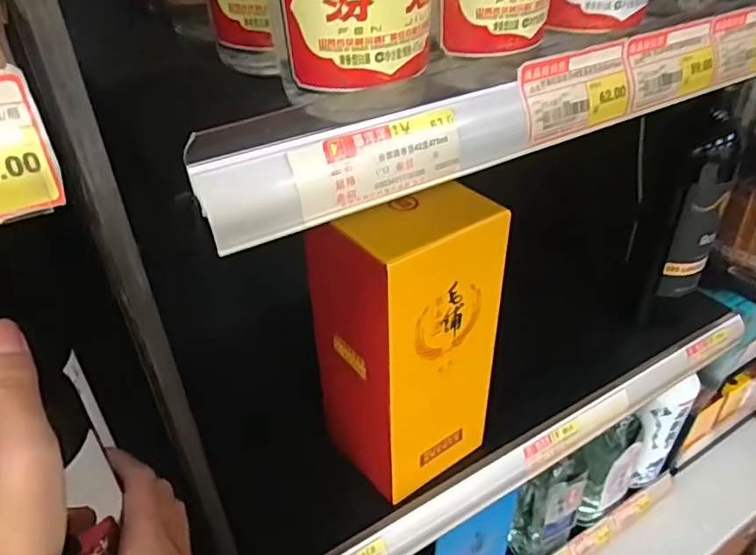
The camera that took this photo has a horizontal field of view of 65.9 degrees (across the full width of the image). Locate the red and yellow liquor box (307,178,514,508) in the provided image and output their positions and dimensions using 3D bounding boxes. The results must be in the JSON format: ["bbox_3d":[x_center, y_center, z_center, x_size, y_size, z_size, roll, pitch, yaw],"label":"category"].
[{"bbox_3d":[0.020,0.041,0.432,0.100,0.212,0.102,-25,44,-28],"label":"red and yellow liquor box"}]

